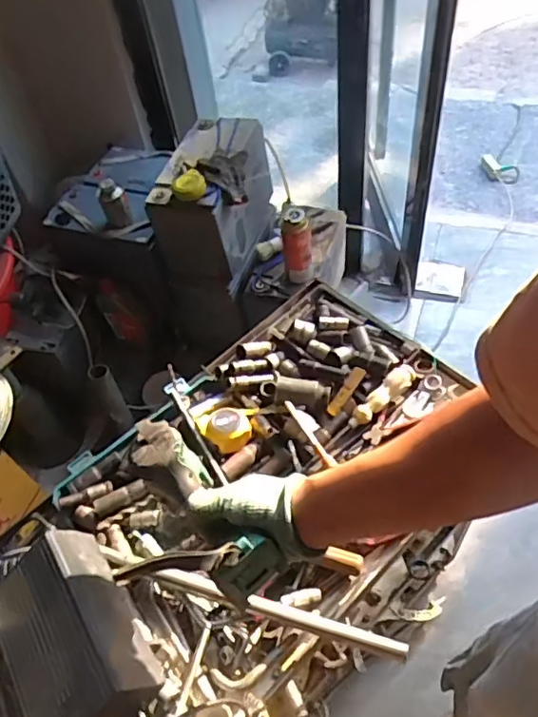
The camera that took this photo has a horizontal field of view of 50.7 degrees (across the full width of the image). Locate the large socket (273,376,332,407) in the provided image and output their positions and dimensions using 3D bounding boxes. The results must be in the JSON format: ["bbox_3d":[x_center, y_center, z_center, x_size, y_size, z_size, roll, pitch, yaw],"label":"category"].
[{"bbox_3d":[0.050,0.050,0.848,0.082,0.030,0.032,2,53,8],"label":"large socket"}]

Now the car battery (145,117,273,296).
[{"bbox_3d":[-0.129,-0.381,1.374,0.204,0.276,0.311,14,58,12],"label":"car battery"}]

